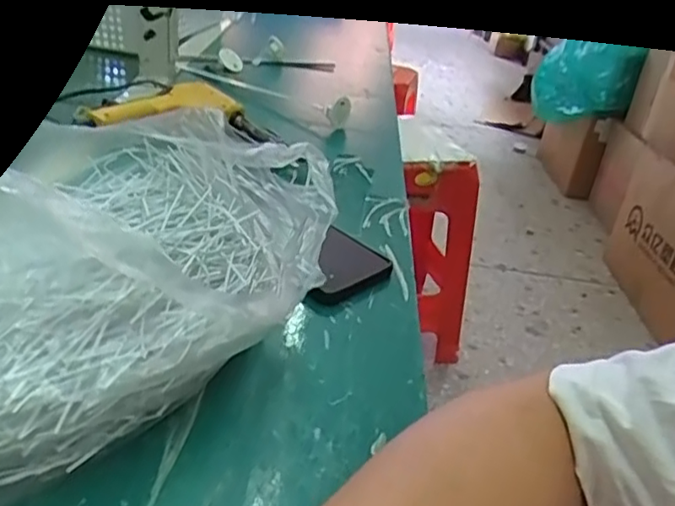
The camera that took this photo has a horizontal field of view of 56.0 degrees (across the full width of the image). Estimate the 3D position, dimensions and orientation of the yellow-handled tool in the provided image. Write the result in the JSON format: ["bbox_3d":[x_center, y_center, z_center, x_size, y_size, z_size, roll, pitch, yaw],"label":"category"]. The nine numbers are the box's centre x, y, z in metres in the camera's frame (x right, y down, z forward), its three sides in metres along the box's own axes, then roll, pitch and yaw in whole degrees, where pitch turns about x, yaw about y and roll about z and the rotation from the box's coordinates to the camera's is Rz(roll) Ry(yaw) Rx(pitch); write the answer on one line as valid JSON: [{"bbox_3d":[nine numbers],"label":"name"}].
[{"bbox_3d":[-0.168,-0.160,0.692,0.196,0.031,0.117,1,30,-10],"label":"yellow-handled tool"}]

